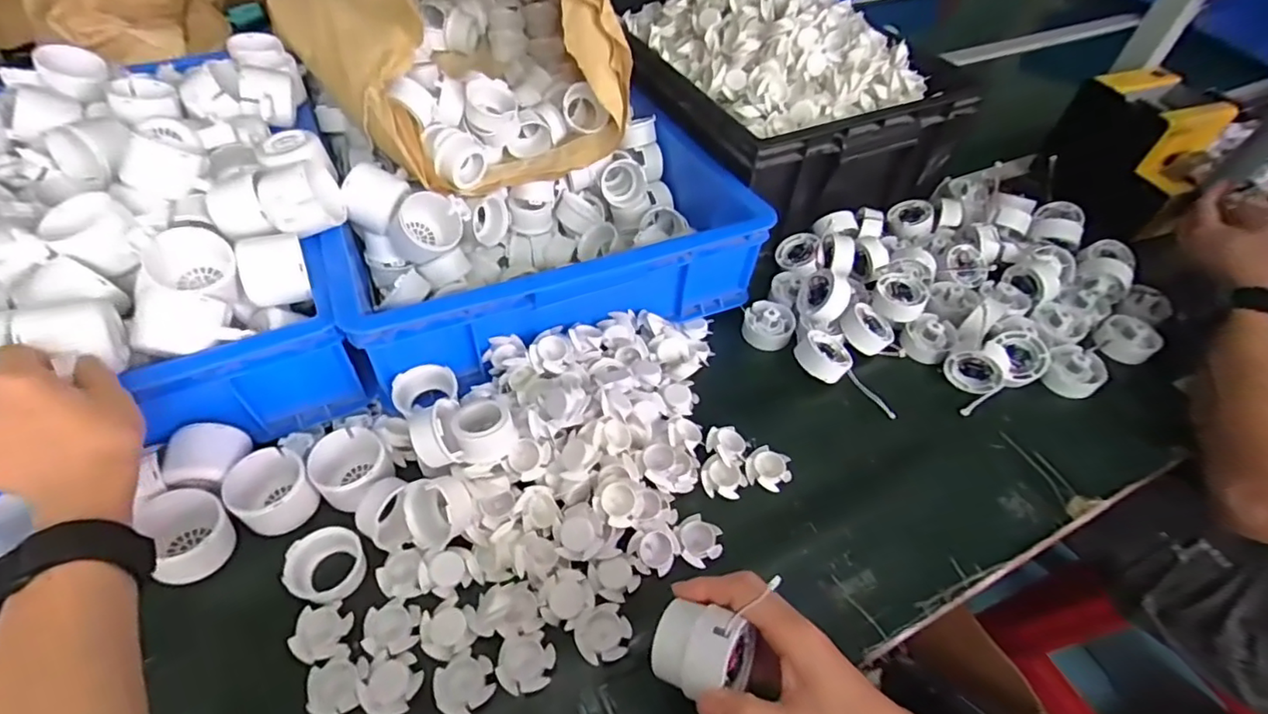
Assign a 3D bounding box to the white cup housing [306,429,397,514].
[{"bbox_3d":[-0.238,0.097,0.489,0.058,0.043,0.065,-33,60,-28],"label":"white cup housing"}]

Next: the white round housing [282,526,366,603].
[{"bbox_3d":[-0.238,0.161,0.445,0.053,0.025,0.051,2,50,-2],"label":"white round housing"}]

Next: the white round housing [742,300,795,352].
[{"bbox_3d":[0.148,-0.037,0.631,0.053,0.033,0.057,2,50,-2],"label":"white round housing"}]

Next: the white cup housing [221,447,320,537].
[{"bbox_3d":[-0.298,0.111,0.475,0.057,0.044,0.053,2,50,-2],"label":"white cup housing"}]

